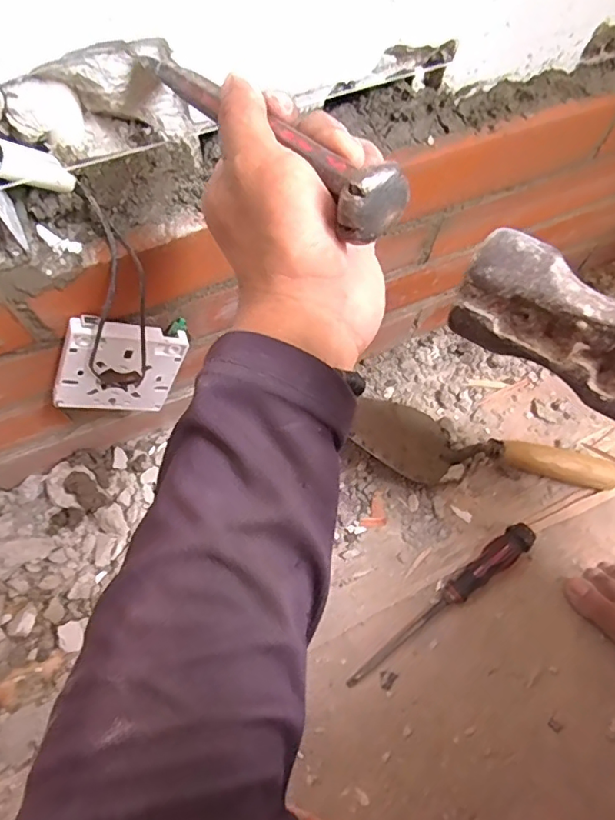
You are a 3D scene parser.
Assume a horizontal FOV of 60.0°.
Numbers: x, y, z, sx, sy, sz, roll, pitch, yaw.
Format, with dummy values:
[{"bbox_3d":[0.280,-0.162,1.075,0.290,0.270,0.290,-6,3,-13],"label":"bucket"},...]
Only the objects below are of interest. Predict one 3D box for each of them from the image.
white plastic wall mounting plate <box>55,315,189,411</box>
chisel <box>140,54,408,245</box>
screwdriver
[{"bbox_3d":[-0.148,-0.031,0.422,0.086,0.091,0.016,5,48,-33],"label":"white plastic wall mounting plate"},{"bbox_3d":[-0.032,-0.127,0.235,0.023,0.022,0.194,-34,56,-15],"label":"chisel"},{"bbox_3d":[0.129,0.184,0.503,0.219,0.032,0.025,-36,71,-16],"label":"screwdriver"}]

